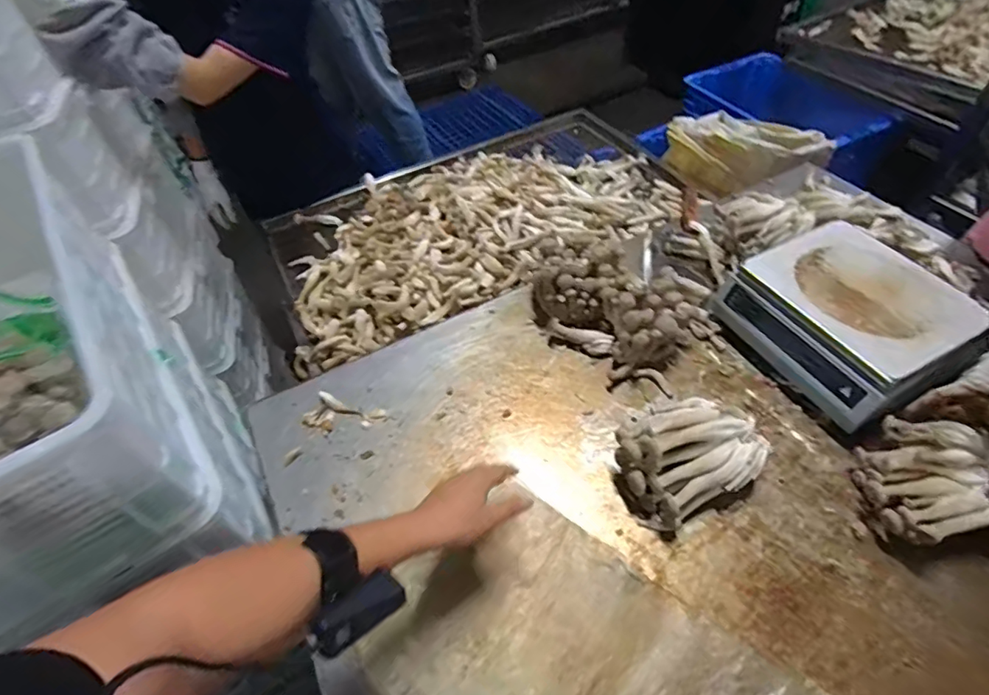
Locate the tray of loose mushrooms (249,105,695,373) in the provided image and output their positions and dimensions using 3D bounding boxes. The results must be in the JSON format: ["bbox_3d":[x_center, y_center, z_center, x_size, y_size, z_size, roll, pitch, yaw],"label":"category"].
[{"bbox_3d":[-0.019,-0.323,1.225,0.972,0.200,0.697,-20,51,-12],"label":"tray of loose mushrooms"}]

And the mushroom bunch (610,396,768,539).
[{"bbox_3d":[0.237,0.128,0.642,0.162,0.094,0.124,-24,52,-16],"label":"mushroom bunch"}]

